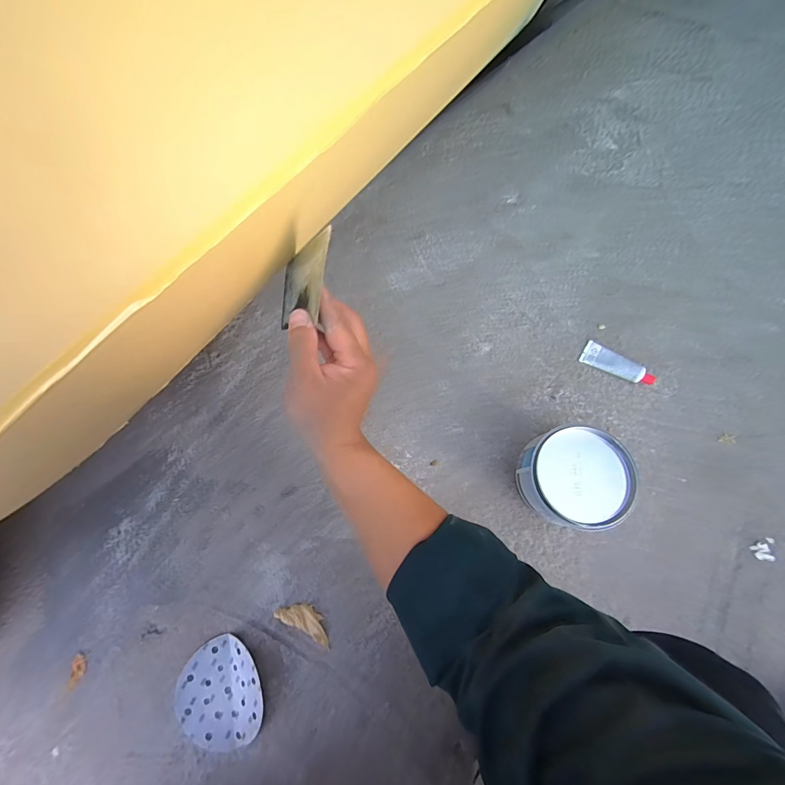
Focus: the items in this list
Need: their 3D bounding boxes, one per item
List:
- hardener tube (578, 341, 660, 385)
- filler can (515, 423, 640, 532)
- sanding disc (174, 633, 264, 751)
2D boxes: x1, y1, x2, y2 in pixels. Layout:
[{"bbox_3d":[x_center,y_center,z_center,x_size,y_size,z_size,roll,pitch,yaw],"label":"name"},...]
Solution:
[{"bbox_3d":[0.408,-0.052,0.639,0.123,0.022,0.041,26,77,9],"label":"hardener tube"},{"bbox_3d":[0.283,0.132,0.561,0.153,0.095,0.145,0,75,0],"label":"filler can"},{"bbox_3d":[-0.251,0.445,0.525,0.137,0.030,0.131,0,74,2],"label":"sanding disc"}]

